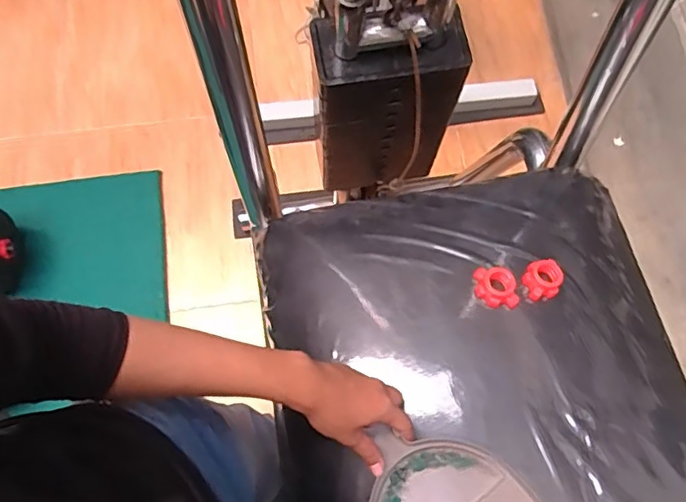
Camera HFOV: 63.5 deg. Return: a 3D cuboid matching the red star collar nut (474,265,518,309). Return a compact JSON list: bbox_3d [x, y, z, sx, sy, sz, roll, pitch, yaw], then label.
[{"bbox_3d":[0.168,0.040,0.609,0.042,0.020,0.045,-1,73,-2],"label":"red star collar nut"}]

